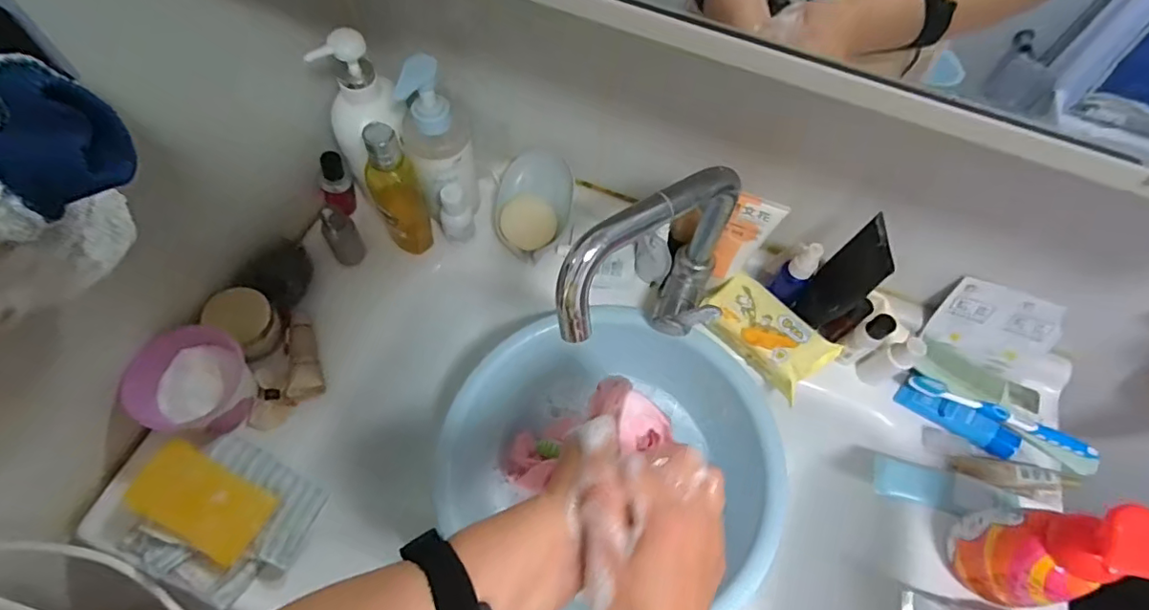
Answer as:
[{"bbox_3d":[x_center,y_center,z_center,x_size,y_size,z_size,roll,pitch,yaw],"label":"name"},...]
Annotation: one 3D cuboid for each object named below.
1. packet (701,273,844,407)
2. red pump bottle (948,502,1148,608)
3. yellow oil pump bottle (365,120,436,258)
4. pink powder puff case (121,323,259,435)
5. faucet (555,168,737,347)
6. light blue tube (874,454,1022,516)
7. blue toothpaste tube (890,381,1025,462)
[{"bbox_3d":[0.195,0.026,0.558,0.073,0.033,0.125,-40,71,-21],"label":"packet"},{"bbox_3d":[0.362,0.190,0.420,0.054,0.147,0.069,-1,62,-5],"label":"red pump bottle"},{"bbox_3d":[-0.173,-0.109,0.541,0.049,0.151,0.036,-29,68,-18],"label":"yellow oil pump bottle"},{"bbox_3d":[-0.330,0.071,0.477,0.088,0.065,0.082,-37,71,-21],"label":"pink powder puff case"},{"bbox_3d":[0.060,-0.018,0.457,0.184,0.186,0.059,-26,67,-16],"label":"faucet"},{"bbox_3d":[0.349,0.173,0.518,0.113,0.018,0.043,8,60,24],"label":"light blue tube"},{"bbox_3d":[0.376,0.114,0.542,0.106,0.027,0.025,30,64,11],"label":"blue toothpaste tube"}]

